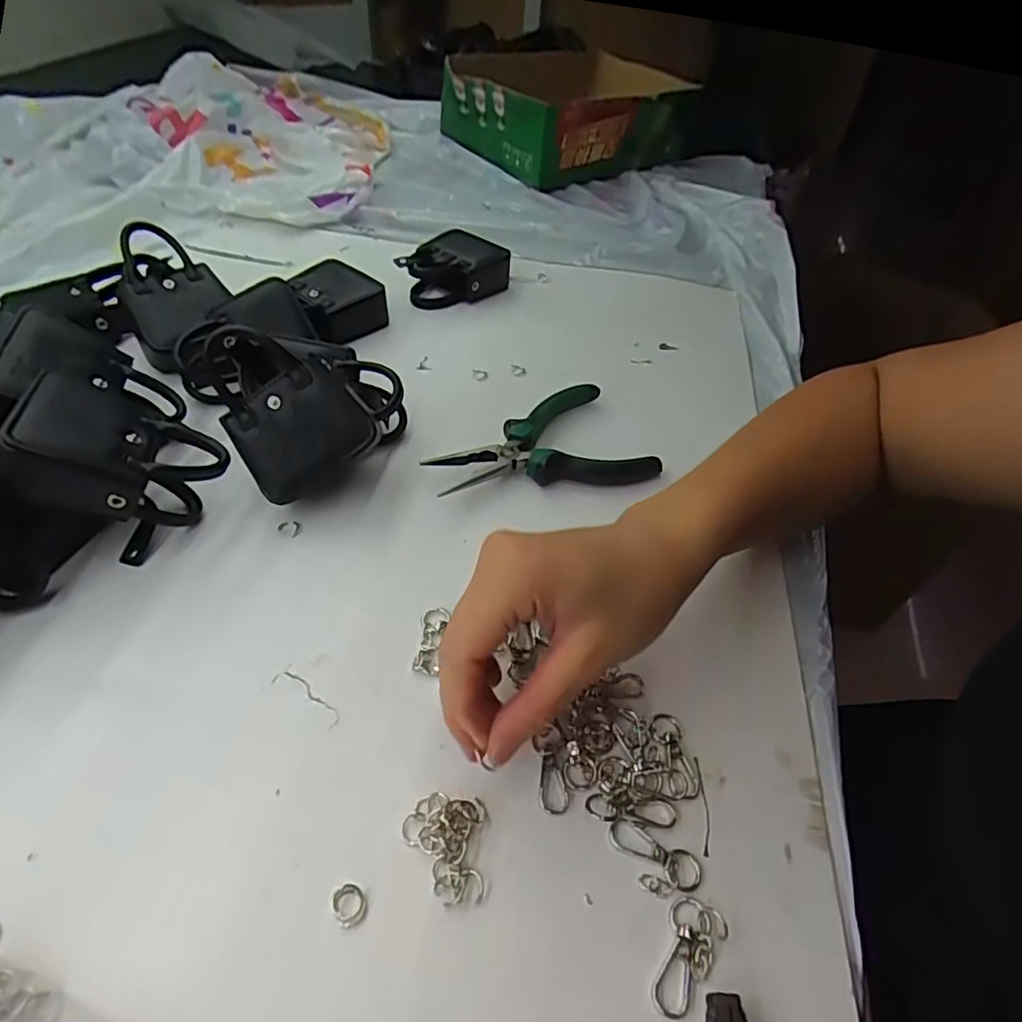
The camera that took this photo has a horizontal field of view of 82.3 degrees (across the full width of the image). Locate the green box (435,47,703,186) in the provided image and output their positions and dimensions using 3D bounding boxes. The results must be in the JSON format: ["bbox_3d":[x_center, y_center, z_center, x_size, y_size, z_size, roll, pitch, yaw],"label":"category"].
[{"bbox_3d":[0.071,-0.550,0.810,0.297,0.122,0.233,-27,55,-27],"label":"green box"}]

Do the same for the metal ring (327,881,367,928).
[{"bbox_3d":[-0.065,0.155,0.233,0.015,0.004,0.014,3,47,-3],"label":"metal ring"}]

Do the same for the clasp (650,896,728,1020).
[{"bbox_3d":[0.068,0.171,0.226,0.021,0.004,0.042,32,52,22],"label":"clasp"}]

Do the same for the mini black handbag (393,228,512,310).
[{"bbox_3d":[-0.055,-0.228,0.551,0.072,0.034,0.095,35,53,24],"label":"mini black handbag"}]

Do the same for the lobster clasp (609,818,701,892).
[{"bbox_3d":[0.061,0.146,0.249,0.040,0.004,0.015,22,49,14],"label":"lobster clasp"}]

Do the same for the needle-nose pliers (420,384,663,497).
[{"bbox_3d":[0.017,-0.044,0.409,0.147,0.021,0.093,-14,50,-18],"label":"needle-nose pliers"}]

